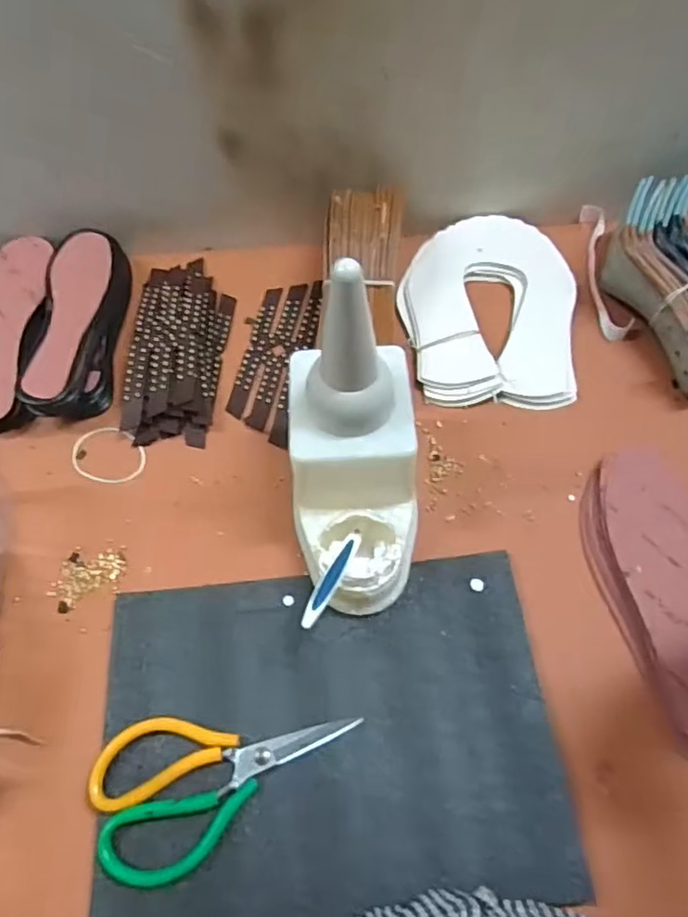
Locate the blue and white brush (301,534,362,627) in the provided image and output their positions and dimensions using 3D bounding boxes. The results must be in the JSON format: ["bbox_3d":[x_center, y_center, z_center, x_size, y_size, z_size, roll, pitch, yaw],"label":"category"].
[{"bbox_3d":[-0.010,0.092,0.476,0.015,0.010,0.092,24,45,10],"label":"blue and white brush"}]

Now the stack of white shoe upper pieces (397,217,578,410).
[{"bbox_3d":[0.155,-0.170,0.665,0.179,0.016,0.245,1,64,-1],"label":"stack of white shoe upper pieces"}]

